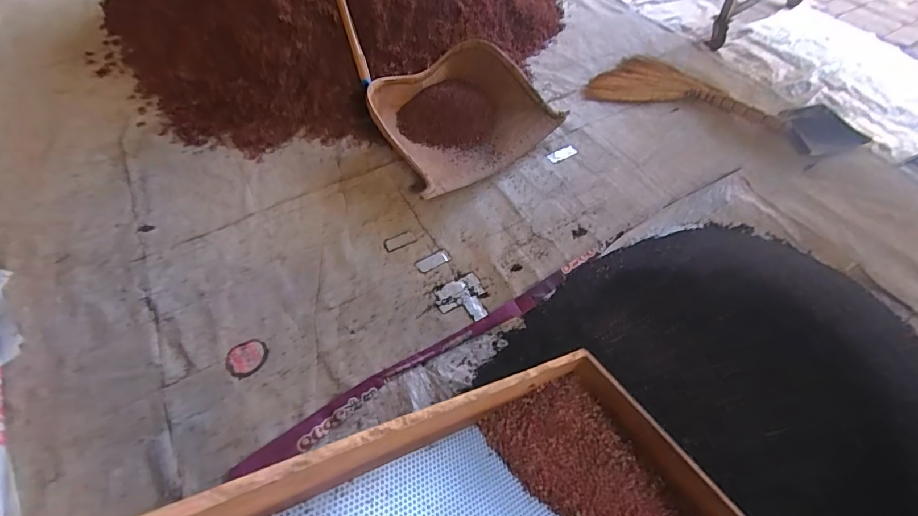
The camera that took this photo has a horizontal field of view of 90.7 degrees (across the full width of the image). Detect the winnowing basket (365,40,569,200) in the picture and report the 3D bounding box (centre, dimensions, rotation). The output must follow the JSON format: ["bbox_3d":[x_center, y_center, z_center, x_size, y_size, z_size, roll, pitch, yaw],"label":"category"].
[{"bbox_3d":[0.015,-0.559,1.751,0.651,0.191,0.522,-32,60,-16],"label":"winnowing basket"}]

